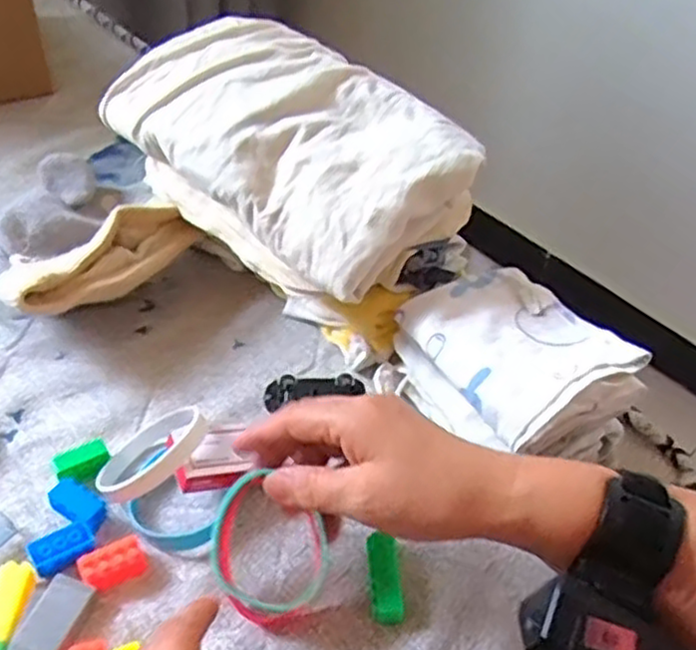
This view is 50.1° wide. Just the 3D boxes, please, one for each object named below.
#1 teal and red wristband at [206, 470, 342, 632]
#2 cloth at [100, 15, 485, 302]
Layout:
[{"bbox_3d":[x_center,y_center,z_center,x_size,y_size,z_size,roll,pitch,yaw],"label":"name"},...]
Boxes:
[{"bbox_3d":[-0.040,0.122,0.400,0.069,0.020,0.080,8,72,-25],"label":"teal and red wristband"},{"bbox_3d":[-0.044,-0.125,0.527,0.265,0.095,0.140,35,50,26],"label":"cloth"}]

